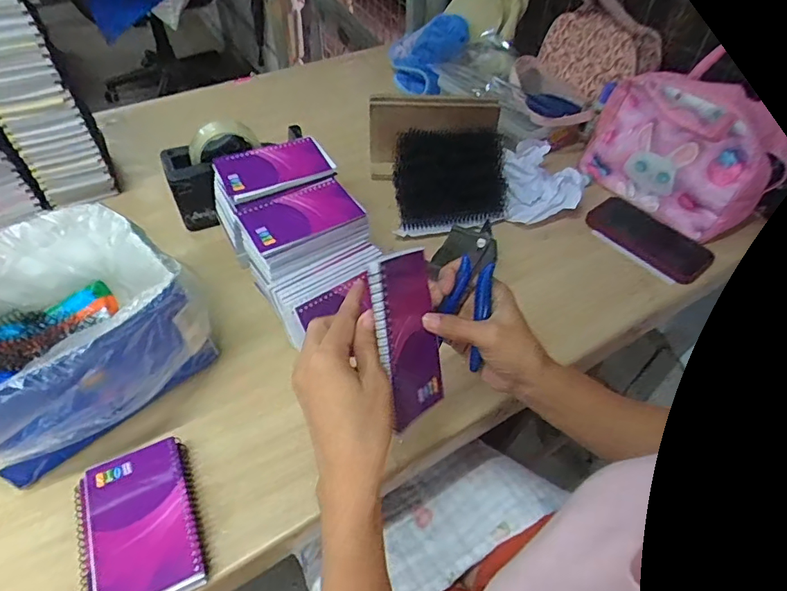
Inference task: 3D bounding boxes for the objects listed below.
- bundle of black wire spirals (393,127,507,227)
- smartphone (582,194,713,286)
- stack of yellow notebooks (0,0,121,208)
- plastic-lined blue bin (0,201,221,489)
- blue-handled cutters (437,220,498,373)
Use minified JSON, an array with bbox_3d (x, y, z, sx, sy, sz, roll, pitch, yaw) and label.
[{"bbox_3d":[0.089,-0.181,0.737,0.174,0.064,0.145,-5,51,-6],"label":"bundle of black wire spirals"},{"bbox_3d":[0.371,-0.086,0.711,0.092,0.008,0.173,-30,57,-24],"label":"smartphone"},{"bbox_3d":[-0.477,-0.269,0.651,0.104,0.288,0.132,-24,55,-21],"label":"stack of yellow notebooks"},{"bbox_3d":[-0.330,0.044,0.486,0.221,0.153,0.251,30,55,21],"label":"plastic-lined blue bin"},{"bbox_3d":[0.065,0.000,0.411,0.041,0.123,0.014,16,15,11],"label":"blue-handled cutters"}]

